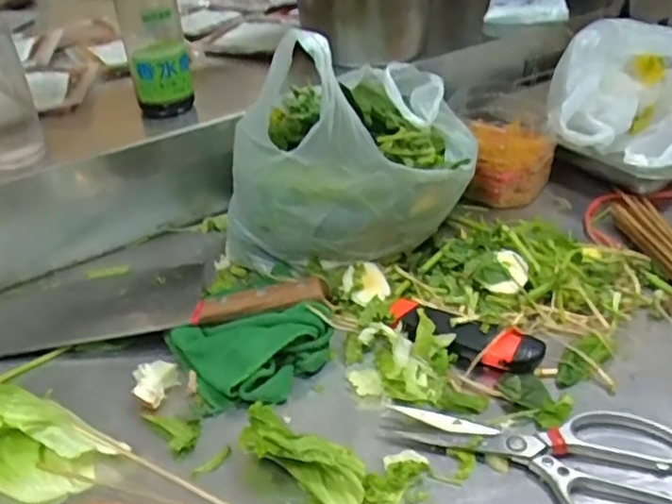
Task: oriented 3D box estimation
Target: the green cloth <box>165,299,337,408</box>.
[{"bbox_3d":[-0.077,0.089,0.570,0.149,0.036,0.088,-5,34,-1],"label":"green cloth"}]

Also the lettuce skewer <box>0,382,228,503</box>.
[{"bbox_3d":[-0.198,0.153,0.481,0.354,0.040,0.078,13,38,21],"label":"lettuce skewer"}]

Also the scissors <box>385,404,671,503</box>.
[{"bbox_3d":[0.150,0.151,0.474,0.211,0.016,0.096,2,35,6],"label":"scissors"}]

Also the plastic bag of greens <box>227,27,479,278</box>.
[{"bbox_3d":[0.021,-0.107,0.664,0.210,0.228,0.232,19,41,30],"label":"plastic bag of greens"}]

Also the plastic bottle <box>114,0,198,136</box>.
[{"bbox_3d":[-0.199,-0.227,0.709,0.060,0.188,0.053,-21,39,-25],"label":"plastic bottle"}]

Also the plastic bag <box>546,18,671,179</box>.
[{"bbox_3d":[0.392,-0.200,0.845,0.209,0.143,0.213,9,37,19],"label":"plastic bag"}]

